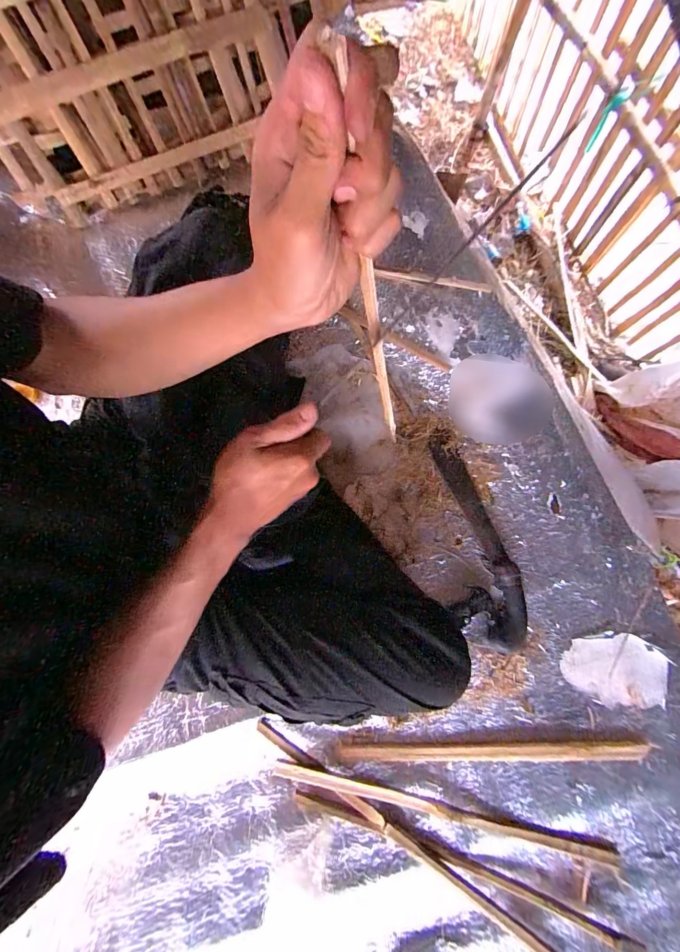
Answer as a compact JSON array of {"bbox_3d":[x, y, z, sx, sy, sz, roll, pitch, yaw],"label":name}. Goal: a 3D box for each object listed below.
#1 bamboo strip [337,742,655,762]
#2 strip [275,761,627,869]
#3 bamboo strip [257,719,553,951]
[{"bbox_3d":[0.227,0.413,0.535,0.453,0.016,0.025,-1,79,-2],"label":"bamboo strip"},{"bbox_3d":[0.154,0.488,0.524,0.504,0.018,0.028,14,79,1],"label":"strip"},{"bbox_3d":[0.100,0.525,0.510,0.533,0.010,0.021,35,80,5],"label":"bamboo strip"}]

